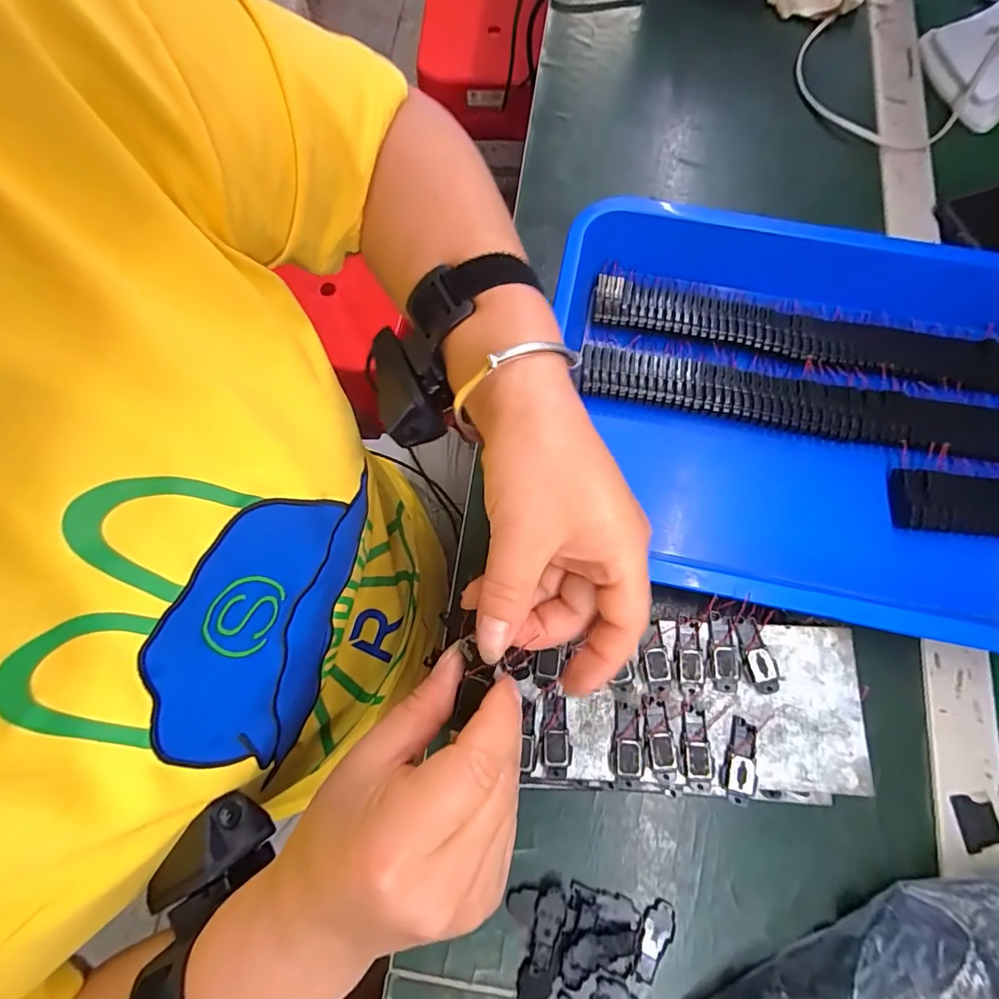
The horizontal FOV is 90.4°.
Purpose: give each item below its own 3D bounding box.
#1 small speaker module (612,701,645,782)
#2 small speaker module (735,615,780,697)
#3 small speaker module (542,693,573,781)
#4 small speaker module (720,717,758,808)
[{"bbox_3d":[0.065,0.122,0.250,0.015,0.005,0.035,3,75,1],"label":"small speaker module"},{"bbox_3d":[0.135,0.081,0.261,0.013,0.004,0.039,-11,75,-3],"label":"small speaker module"},{"bbox_3d":[0.029,0.120,0.251,0.014,0.005,0.039,5,75,2],"label":"small speaker module"},{"bbox_3d":[0.121,0.130,0.246,0.016,0.006,0.038,20,76,6],"label":"small speaker module"}]

